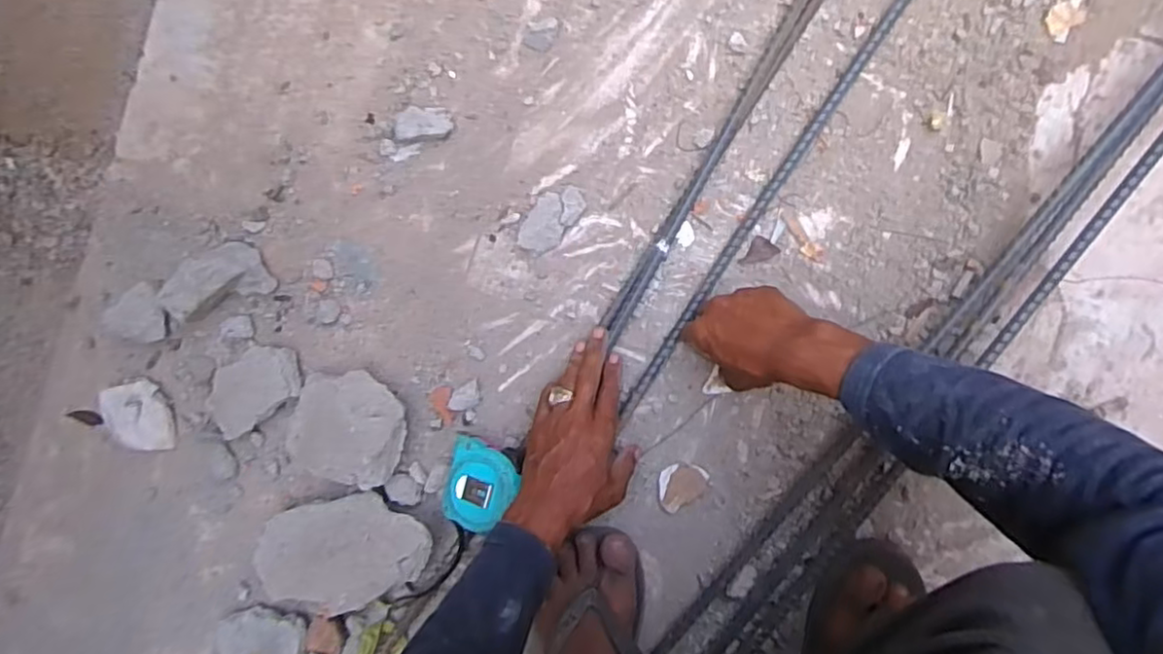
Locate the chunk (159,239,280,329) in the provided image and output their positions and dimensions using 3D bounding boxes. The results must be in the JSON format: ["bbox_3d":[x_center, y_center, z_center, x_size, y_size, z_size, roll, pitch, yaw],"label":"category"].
[{"bbox_3d":[-0.368,-0.043,0.657,0.115,0.056,0.061,-21,90,8],"label":"chunk"}]

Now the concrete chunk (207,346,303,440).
[{"bbox_3d":[-0.326,0.059,0.664,0.099,0.044,0.071,-30,89,8],"label":"concrete chunk"}]

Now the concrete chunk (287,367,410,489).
[{"bbox_3d":[-0.224,0.096,0.646,0.118,0.060,0.108,10,94,7],"label":"concrete chunk"}]

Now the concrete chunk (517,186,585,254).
[{"bbox_3d":[-0.028,-0.102,0.633,0.040,0.018,0.072,33,96,5],"label":"concrete chunk"}]

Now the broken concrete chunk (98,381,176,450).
[{"bbox_3d":[-0.456,0.092,0.696,0.070,0.011,0.071,-3,104,-4],"label":"broken concrete chunk"}]

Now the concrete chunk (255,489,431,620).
[{"bbox_3d":[-0.222,0.213,0.651,0.162,0.065,0.095,-14,91,8],"label":"concrete chunk"}]

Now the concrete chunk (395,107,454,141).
[{"bbox_3d":[-0.150,-0.190,0.636,0.055,0.028,0.028,2,93,7],"label":"concrete chunk"}]

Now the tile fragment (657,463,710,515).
[{"bbox_3d":[0.093,0.148,0.636,0.050,0.011,0.037,-37,88,7],"label":"tile fragment"}]

